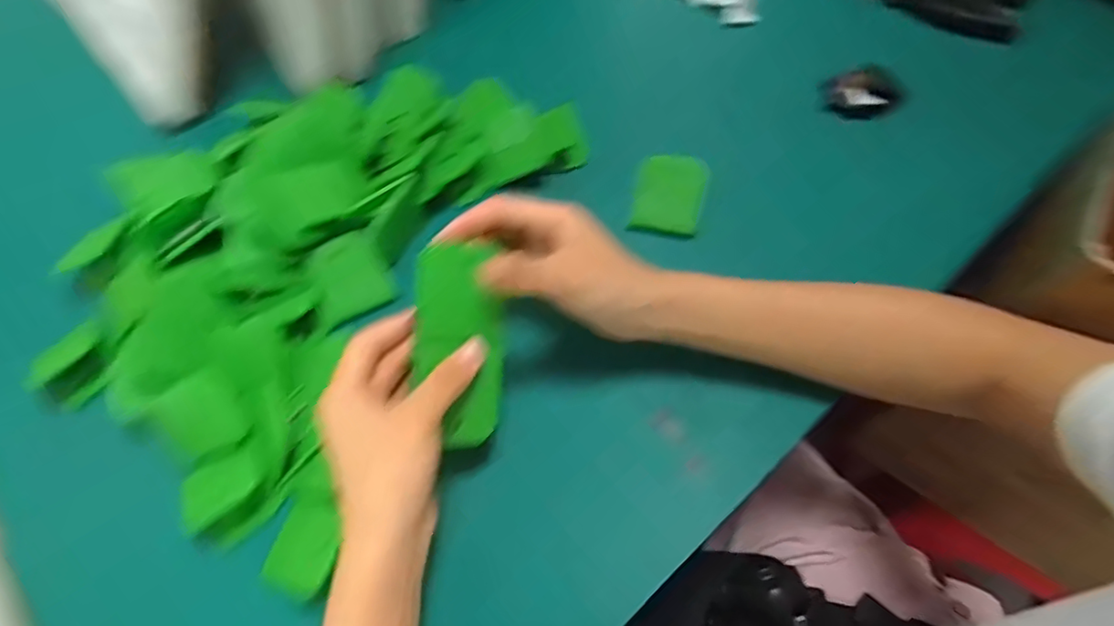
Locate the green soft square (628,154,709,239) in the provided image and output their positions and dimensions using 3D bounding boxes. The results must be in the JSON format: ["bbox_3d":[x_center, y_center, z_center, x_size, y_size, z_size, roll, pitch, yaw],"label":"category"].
[{"bbox_3d":[0.081,-0.086,0.440,0.008,0.060,0.062,-21,33,-40],"label":"green soft square"}]

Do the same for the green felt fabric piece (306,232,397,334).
[{"bbox_3d":[-0.147,-0.025,0.421,0.049,0.005,0.055,-30,94,-8],"label":"green felt fabric piece"}]

